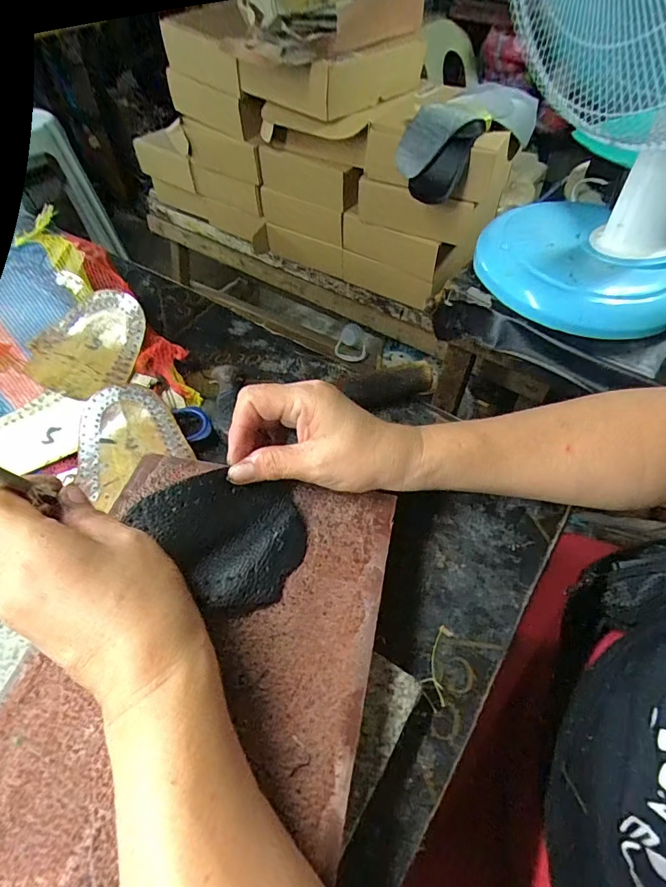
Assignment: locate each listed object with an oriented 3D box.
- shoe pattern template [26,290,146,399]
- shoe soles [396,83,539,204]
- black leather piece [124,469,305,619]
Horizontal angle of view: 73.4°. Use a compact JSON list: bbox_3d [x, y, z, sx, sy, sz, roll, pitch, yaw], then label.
[{"bbox_3d":[-0.211,-0.087,0.384,0.082,0.009,0.100,7,70,-4],"label":"shoe pattern template"},{"bbox_3d":[0.230,-0.531,0.769,0.115,0.106,0.293,32,58,23],"label":"shoe soles"},{"bbox_3d":[-0.055,0.051,0.258,0.083,0.035,0.075,-29,57,-22],"label":"black leather piece"}]

